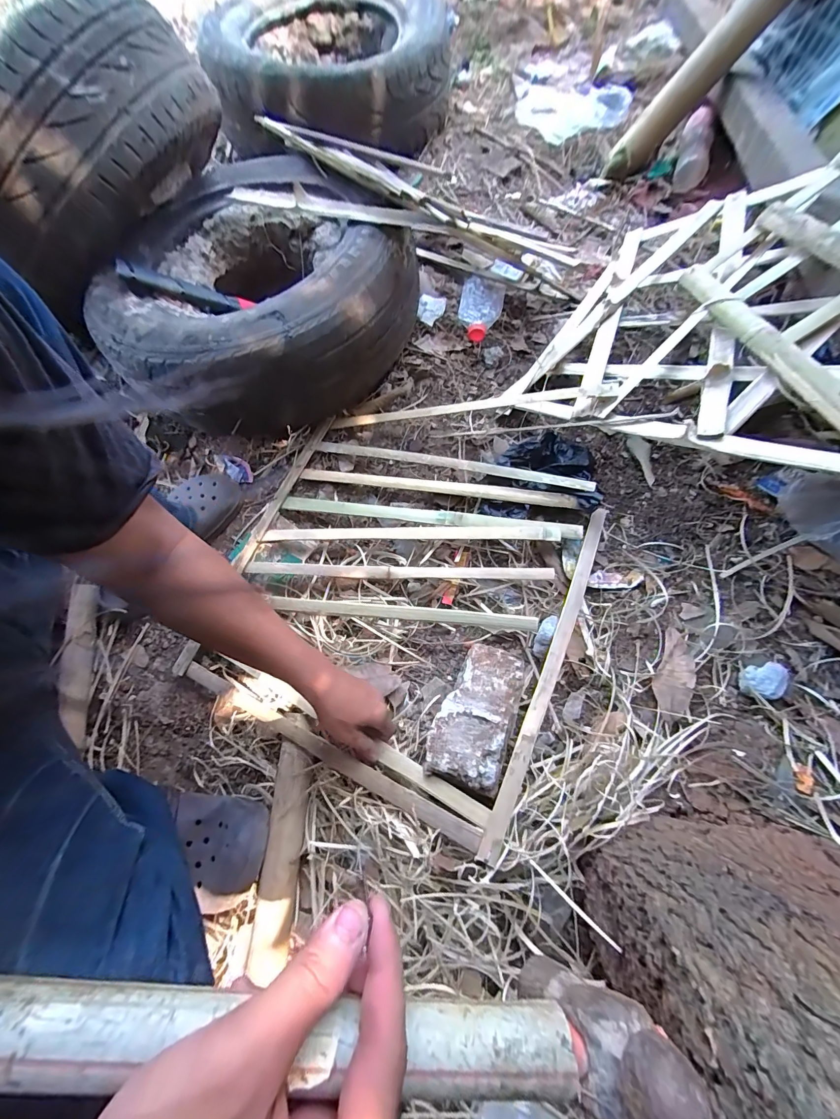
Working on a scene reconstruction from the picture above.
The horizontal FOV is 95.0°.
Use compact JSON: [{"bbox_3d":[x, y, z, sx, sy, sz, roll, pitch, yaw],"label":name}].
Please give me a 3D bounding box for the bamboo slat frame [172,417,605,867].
[{"bbox_3d":[-0.045,0.040,0.598,0.524,0.070,0.506,19,69,18],"label":"bamboo slat frame"}]

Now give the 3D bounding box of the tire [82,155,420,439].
[{"bbox_3d":[-0.241,-0.493,0.726,0.446,0.204,0.481,0,68,5],"label":"tire"}]

